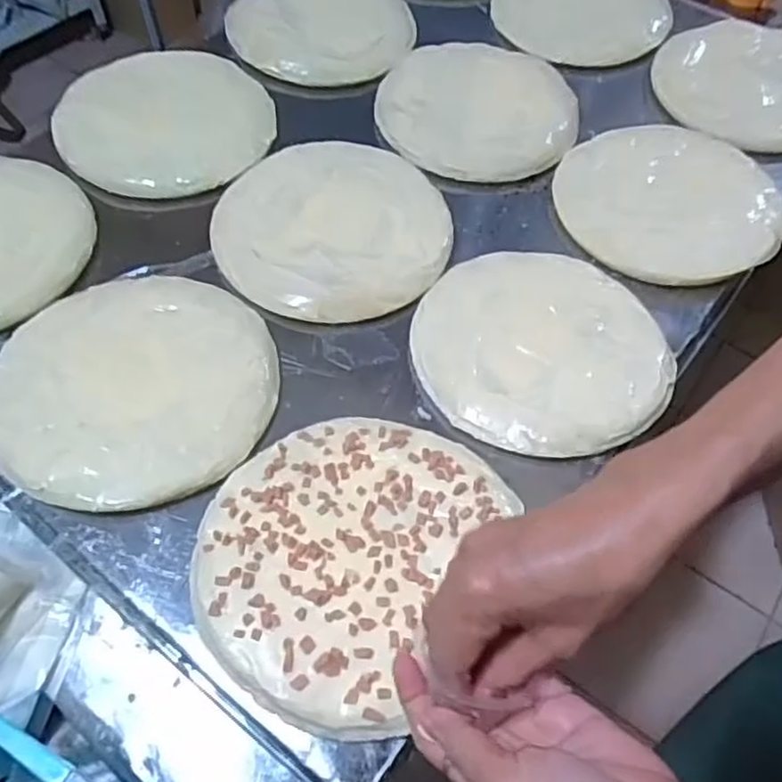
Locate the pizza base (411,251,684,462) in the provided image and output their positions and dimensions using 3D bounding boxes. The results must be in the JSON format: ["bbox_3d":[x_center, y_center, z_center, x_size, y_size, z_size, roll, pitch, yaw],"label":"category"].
[{"bbox_3d":[0.116,-0.035,0.542,0.190,0.018,0.188,1,56,-2],"label":"pizza base"}]

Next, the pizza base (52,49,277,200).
[{"bbox_3d":[-0.216,-0.263,0.671,0.199,0.026,0.183,-14,58,-12],"label":"pizza base"}]

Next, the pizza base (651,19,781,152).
[{"bbox_3d":[0.375,-0.325,0.721,0.192,0.021,0.201,-1,60,1],"label":"pizza base"}]

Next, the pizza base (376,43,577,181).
[{"bbox_3d":[0.089,-0.289,0.707,0.197,0.022,0.194,5,56,0],"label":"pizza base"}]

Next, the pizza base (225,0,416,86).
[{"bbox_3d":[-0.077,-0.415,0.762,0.199,0.025,0.181,0,56,-3],"label":"pizza base"}]

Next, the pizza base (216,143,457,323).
[{"bbox_3d":[-0.051,-0.147,0.606,0.199,0.019,0.201,-1,57,-4],"label":"pizza base"}]

